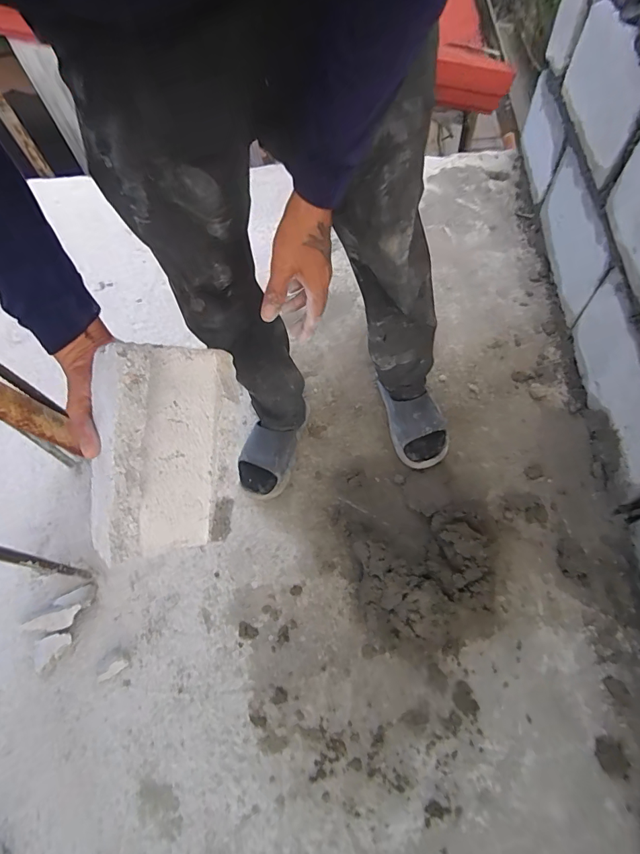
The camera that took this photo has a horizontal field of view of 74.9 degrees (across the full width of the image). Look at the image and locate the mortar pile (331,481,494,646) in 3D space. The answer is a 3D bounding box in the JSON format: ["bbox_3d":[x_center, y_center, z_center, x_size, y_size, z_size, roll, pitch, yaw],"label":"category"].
[{"bbox_3d":[0.176,0.220,0.737,0.252,0.071,0.284,-15,62,-2],"label":"mortar pile"}]

